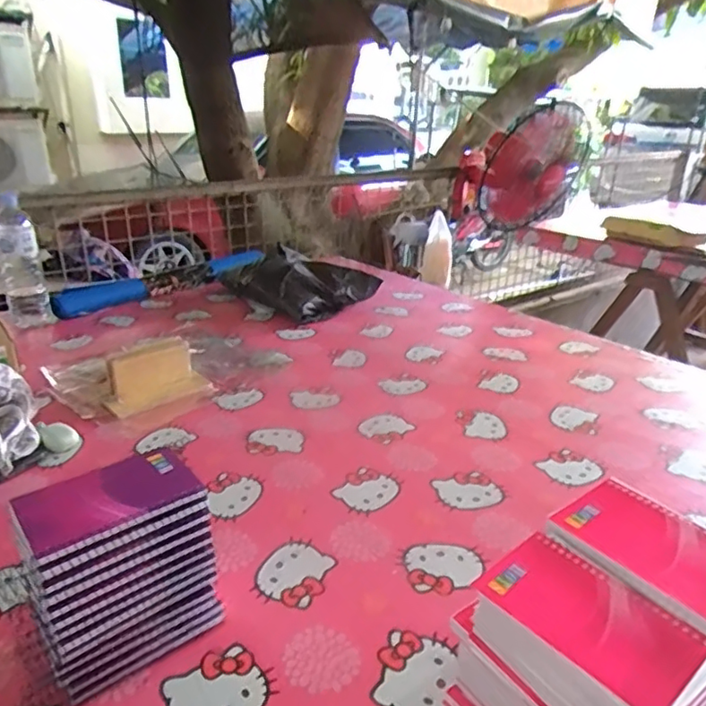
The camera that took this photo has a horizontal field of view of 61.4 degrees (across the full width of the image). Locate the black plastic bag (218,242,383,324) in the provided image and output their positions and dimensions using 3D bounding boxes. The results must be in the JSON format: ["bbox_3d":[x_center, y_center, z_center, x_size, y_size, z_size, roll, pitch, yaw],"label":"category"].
[{"bbox_3d":[-0.117,-0.171,1.420,0.248,0.101,0.278,-20,30,-41],"label":"black plastic bag"}]

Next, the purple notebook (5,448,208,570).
[{"bbox_3d":[-0.200,0.114,0.482,0.132,0.017,0.091,-16,28,-35],"label":"purple notebook"}]

